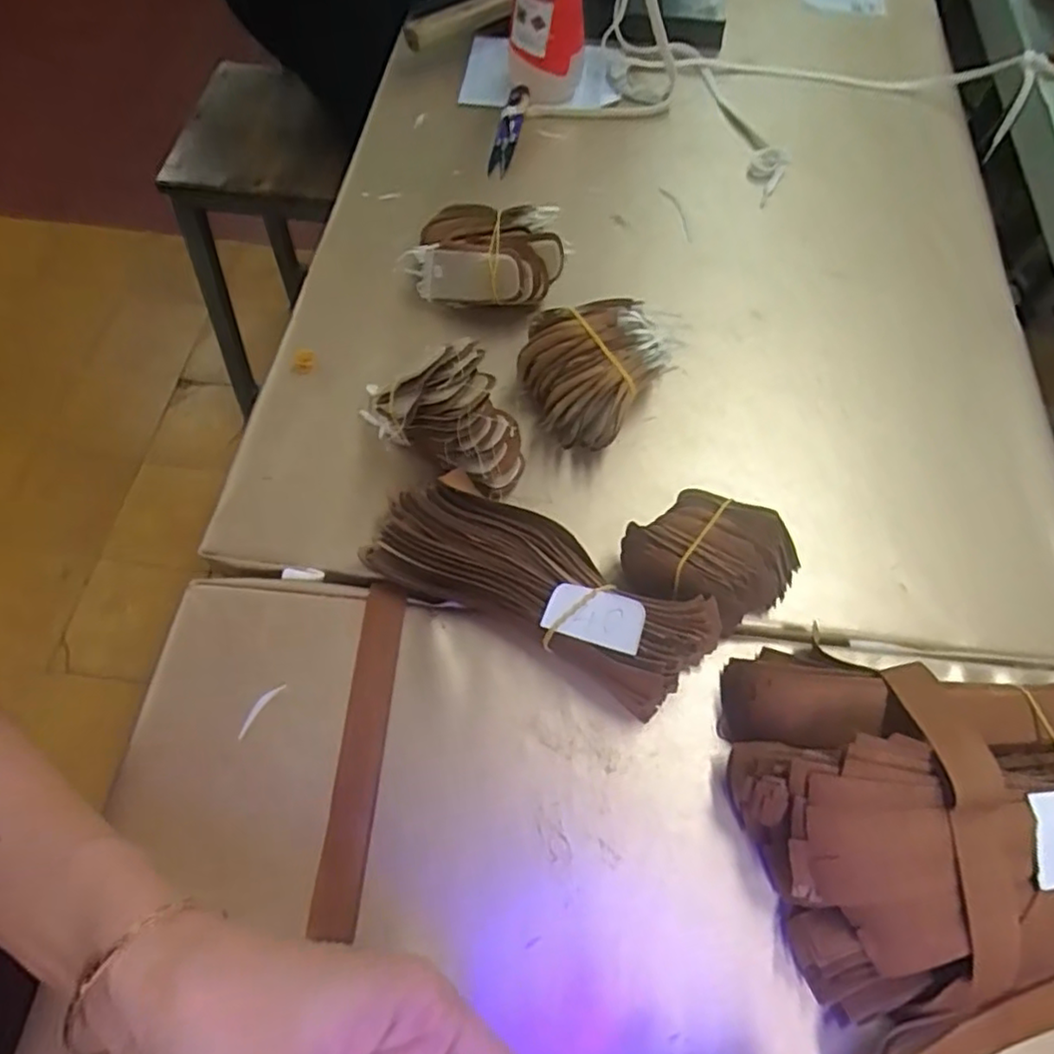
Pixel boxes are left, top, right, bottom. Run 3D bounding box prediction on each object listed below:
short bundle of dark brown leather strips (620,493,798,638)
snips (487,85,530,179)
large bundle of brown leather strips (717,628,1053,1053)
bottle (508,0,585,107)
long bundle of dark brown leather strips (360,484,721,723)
[{"bbox_3d":[0.099,0.020,0.363,0.089,0.055,0.061,18,64,7],"label":"short bundle of dark brown leather strips"},{"bbox_3d":[-0.016,-0.330,0.556,0.019,0.013,0.088,16,86,8],"label":"snips"},{"bbox_3d":[0.190,0.128,0.295,0.172,0.066,0.186,-13,65,-8],"label":"large bundle of brown leather strips"},{"bbox_3d":[0.015,-0.406,0.518,0.060,0.144,0.053,5,63,3],"label":"bottle"},{"bbox_3d":[0.005,0.032,0.355,0.181,0.046,0.062,26,66,11],"label":"long bundle of dark brown leather strips"}]

